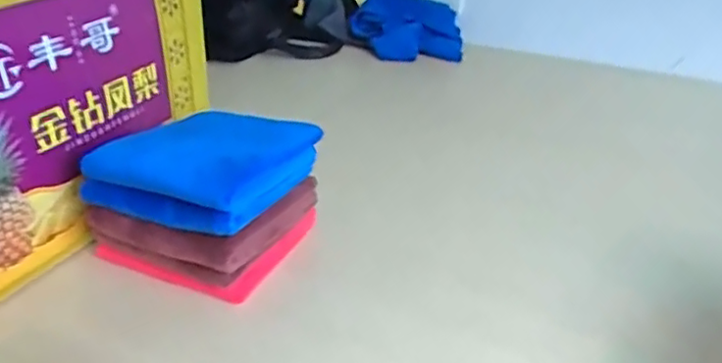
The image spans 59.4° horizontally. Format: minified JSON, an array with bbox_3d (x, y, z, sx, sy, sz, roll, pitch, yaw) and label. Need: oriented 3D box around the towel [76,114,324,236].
[{"bbox_3d":[-0.152,-0.021,0.627,0.171,0.061,0.173,17,34,26],"label":"towel"}]

